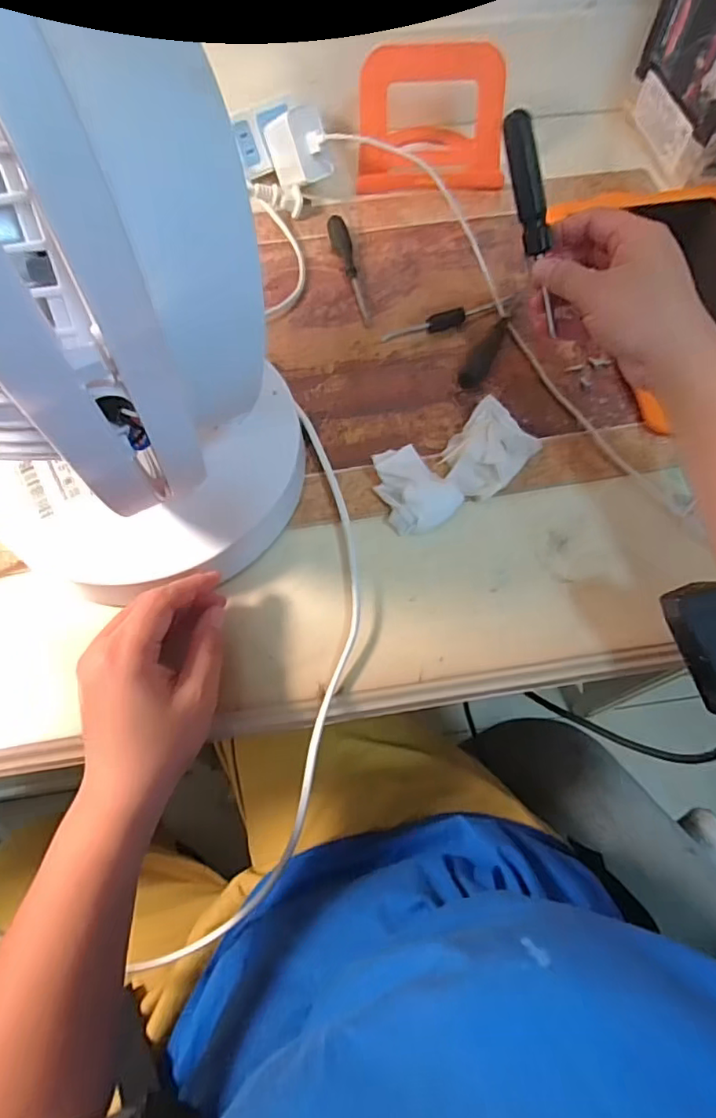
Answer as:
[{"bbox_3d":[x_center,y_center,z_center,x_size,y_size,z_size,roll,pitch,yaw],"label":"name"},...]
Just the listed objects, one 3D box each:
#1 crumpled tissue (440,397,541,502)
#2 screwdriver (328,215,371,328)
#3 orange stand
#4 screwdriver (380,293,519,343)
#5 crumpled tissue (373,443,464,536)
[{"bbox_3d":[0.092,-0.076,0.404,0.053,0.017,0.070,41,72,16],"label":"crumpled tissue"},{"bbox_3d":[-0.005,-0.251,0.485,0.016,0.016,0.119,-15,67,-7],"label":"screwdriver"},{"bbox_3d":[0.071,-0.410,0.520,0.136,0.086,0.063,4,66,1],"label":"orange stand"},{"bbox_3d":[0.076,-0.200,0.464,0.118,0.013,0.013,-24,68,-11],"label":"screwdriver"},{"bbox_3d":[0.037,-0.049,0.387,0.049,0.026,0.060,-33,70,-14],"label":"crumpled tissue"}]

